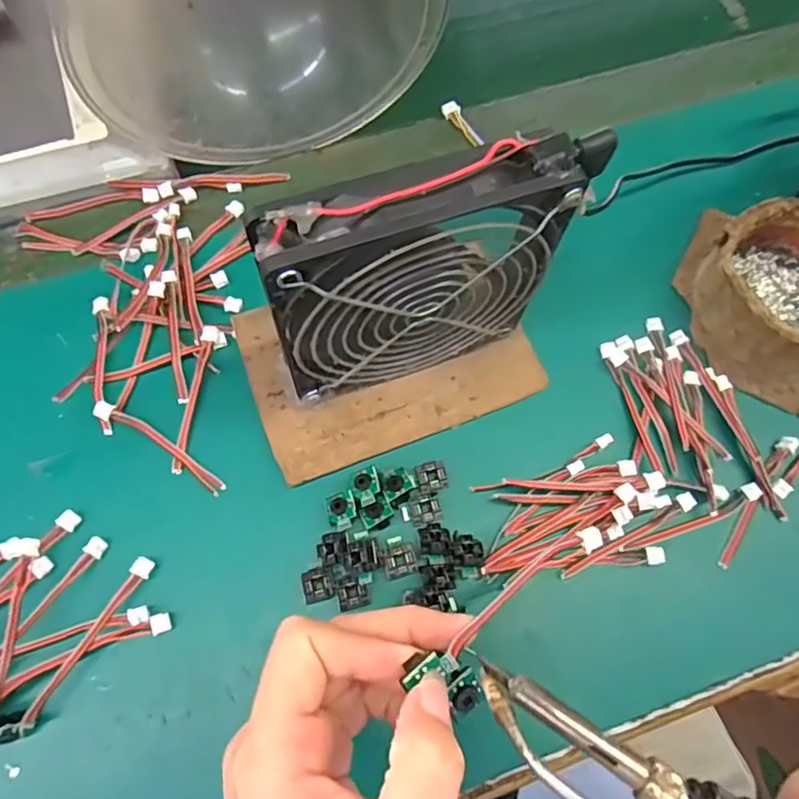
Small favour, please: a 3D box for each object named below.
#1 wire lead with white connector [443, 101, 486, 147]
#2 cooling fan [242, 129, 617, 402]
[{"bbox_3d":[0.040,-0.172,0.366,0.011,0.004,0.040,-32,73,-12],"label":"wire lead with white connector"},{"bbox_3d":[0.009,-0.046,0.251,0.121,0.130,0.025,-20,71,-8],"label":"cooling fan"}]

